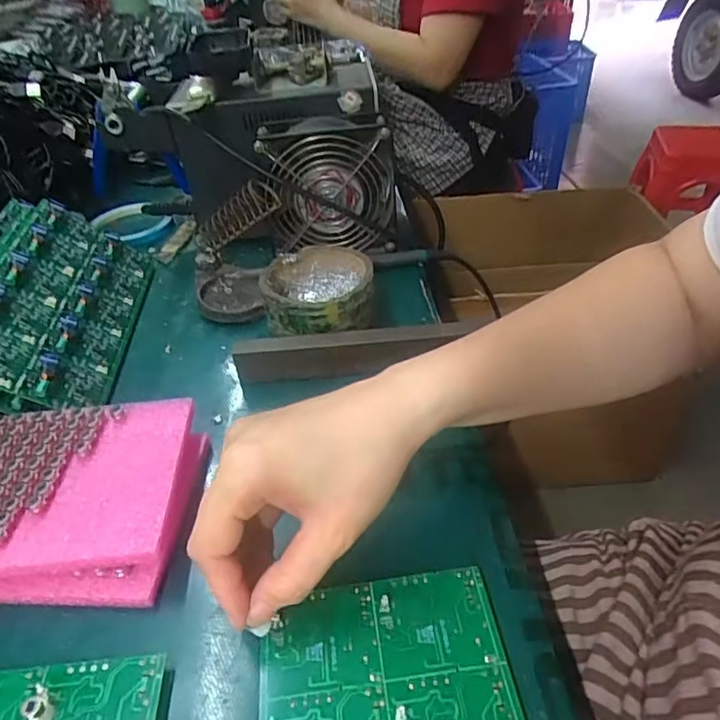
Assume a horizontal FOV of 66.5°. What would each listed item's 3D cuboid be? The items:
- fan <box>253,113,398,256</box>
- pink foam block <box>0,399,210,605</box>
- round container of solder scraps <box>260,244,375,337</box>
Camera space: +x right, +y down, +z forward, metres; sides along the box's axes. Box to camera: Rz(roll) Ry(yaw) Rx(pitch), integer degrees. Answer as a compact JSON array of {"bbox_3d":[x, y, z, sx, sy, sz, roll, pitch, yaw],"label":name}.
[{"bbox_3d":[-0.027,-0.159,0.503,0.116,0.105,0.046,-7,40,-4],"label":"fan"},{"bbox_3d":[-0.166,0.075,0.316,0.142,0.032,0.116,-2,40,2],"label":"pink foam block"},{"bbox_3d":[-0.033,-0.054,0.442,0.085,0.041,0.081,-2,40,2],"label":"round container of solder scraps"}]

